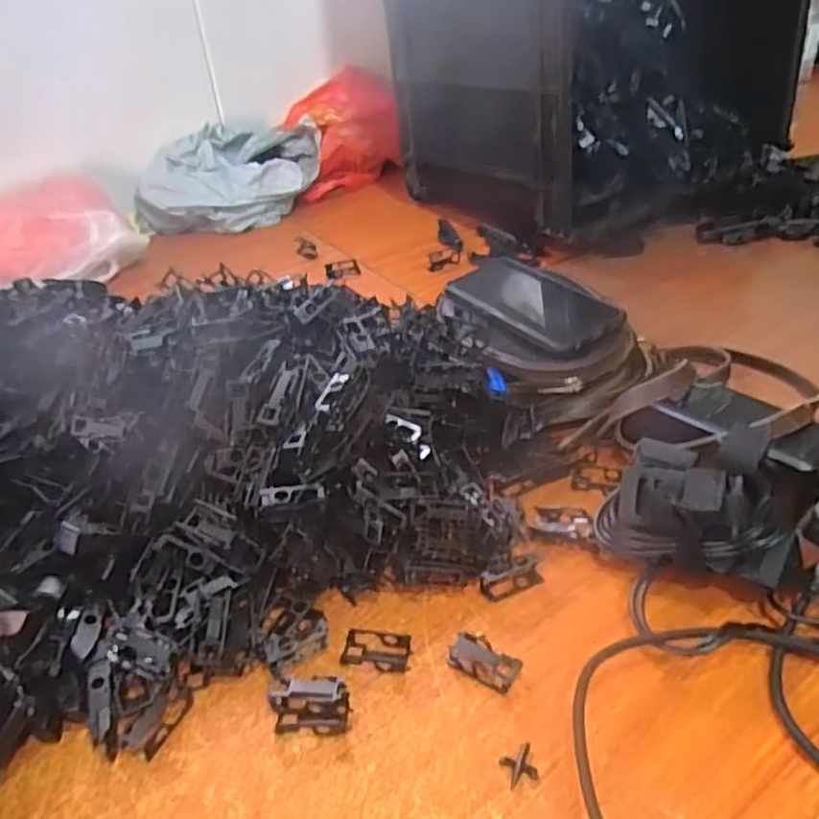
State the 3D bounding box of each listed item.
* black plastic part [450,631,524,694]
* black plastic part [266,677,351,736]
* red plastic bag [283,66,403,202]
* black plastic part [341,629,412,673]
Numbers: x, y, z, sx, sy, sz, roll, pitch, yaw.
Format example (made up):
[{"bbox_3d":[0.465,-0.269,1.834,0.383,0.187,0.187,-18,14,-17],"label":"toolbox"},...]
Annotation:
[{"bbox_3d":[0.042,0.140,0.389,0.038,0.010,0.023,19,43,31],"label":"black plastic part"},{"bbox_3d":[-0.054,0.158,0.373,0.043,0.010,0.027,-1,36,6],"label":"black plastic part"},{"bbox_3d":[-0.097,-0.424,1.053,0.172,0.108,0.217,-6,36,0],"label":"red plastic bag"},{"bbox_3d":[-0.019,0.138,0.400,0.038,0.006,0.021,4,37,13],"label":"black plastic part"}]

